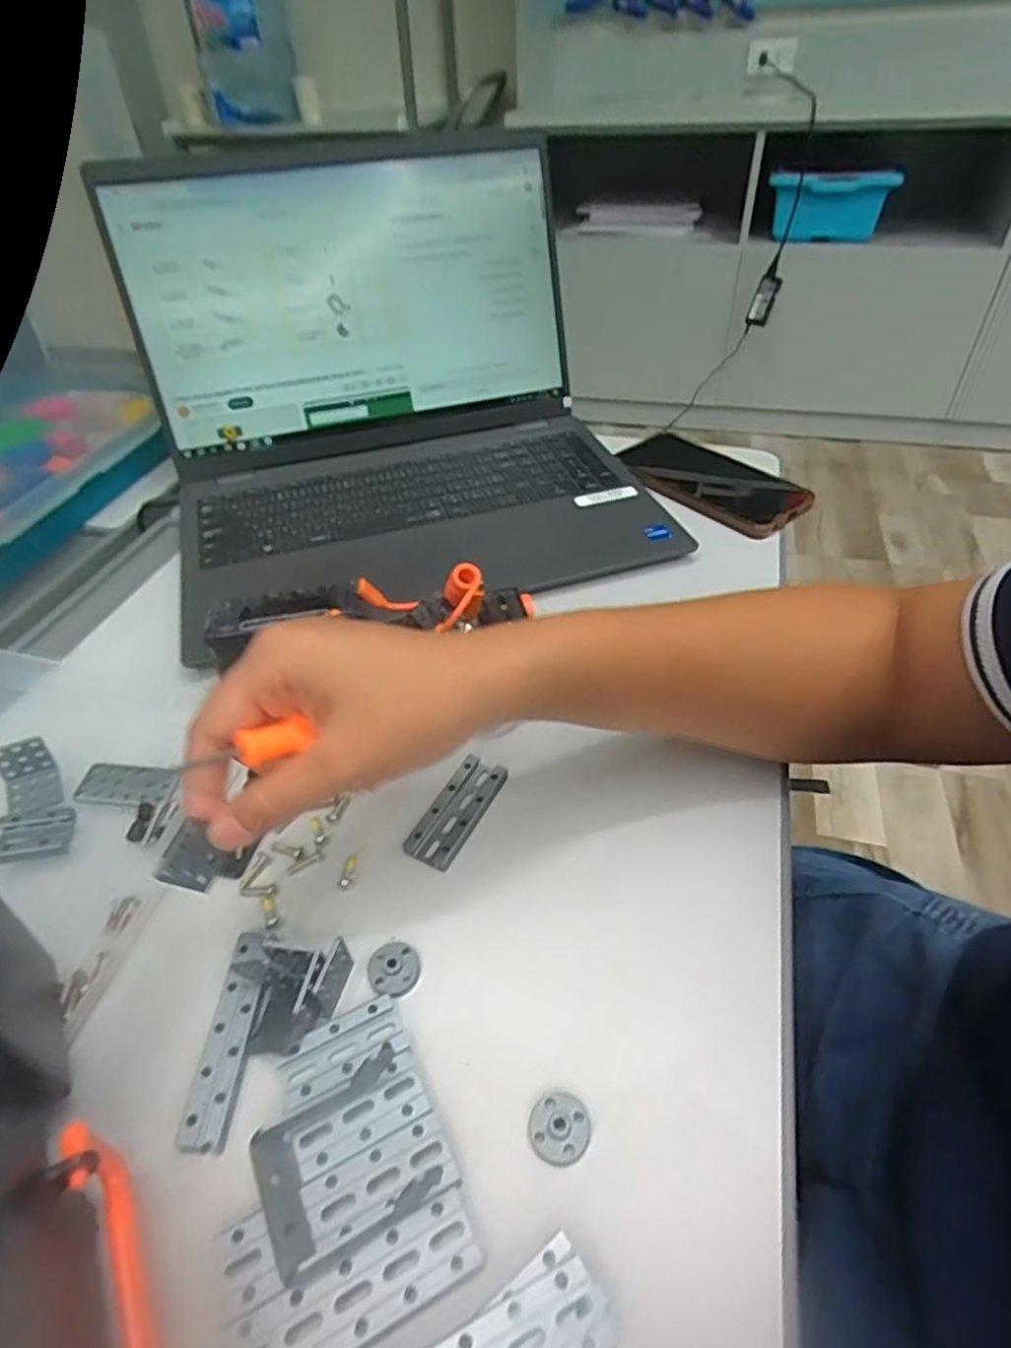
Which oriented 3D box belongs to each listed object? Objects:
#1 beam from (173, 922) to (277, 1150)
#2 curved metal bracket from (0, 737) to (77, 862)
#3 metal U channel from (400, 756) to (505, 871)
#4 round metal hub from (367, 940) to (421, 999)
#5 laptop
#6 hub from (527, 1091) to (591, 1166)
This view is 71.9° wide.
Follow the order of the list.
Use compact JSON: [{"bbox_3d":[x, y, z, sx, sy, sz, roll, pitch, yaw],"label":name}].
[{"bbox_3d":[-0.109,0.142,0.279,0.015,0.009,0.082,1,45,1],"label":"beam"},{"bbox_3d":[-0.236,0.063,0.345,0.033,0.023,0.062,-17,48,-15],"label":"curved metal bracket"},{"bbox_3d":[-0.024,0.068,0.351,0.026,0.007,0.062,22,49,21],"label":"metal U channel"},{"bbox_3d":[-0.048,0.124,0.296,0.023,0.006,0.022,0,45,0],"label":"round metal hub"},{"bbox_3d":[-0.080,-0.204,0.521,0.360,0.209,0.329,-18,45,-15],"label":"laptop"},{"bbox_3d":[0.019,0.164,0.253,0.022,0.007,0.023,0,45,0],"label":"hub"}]

